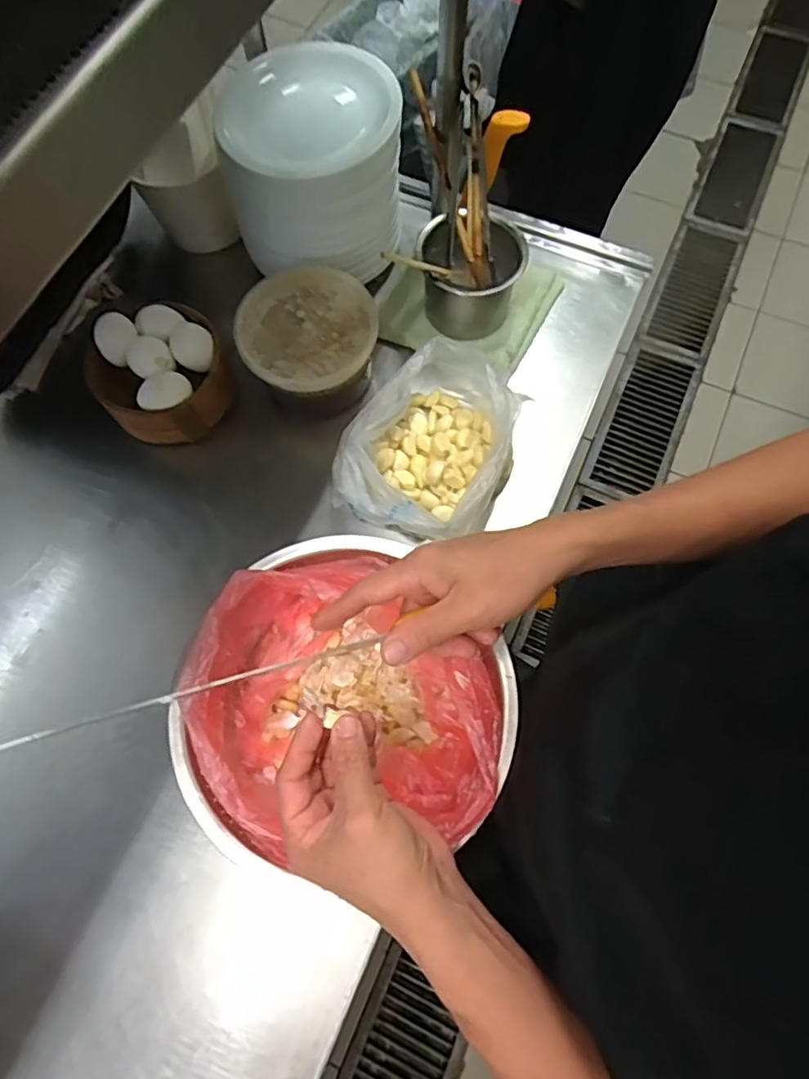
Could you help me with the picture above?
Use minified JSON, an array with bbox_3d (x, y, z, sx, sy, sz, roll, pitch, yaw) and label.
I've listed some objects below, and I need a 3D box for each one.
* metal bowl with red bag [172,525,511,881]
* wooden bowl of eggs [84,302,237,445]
[{"bbox_3d":[-0.038,0.136,0.506,0.255,0.142,0.259,-1,71,2],"label":"metal bowl with red bag"},{"bbox_3d":[-0.267,-0.183,0.662,0.137,0.077,0.135,-1,71,2],"label":"wooden bowl of eggs"}]

